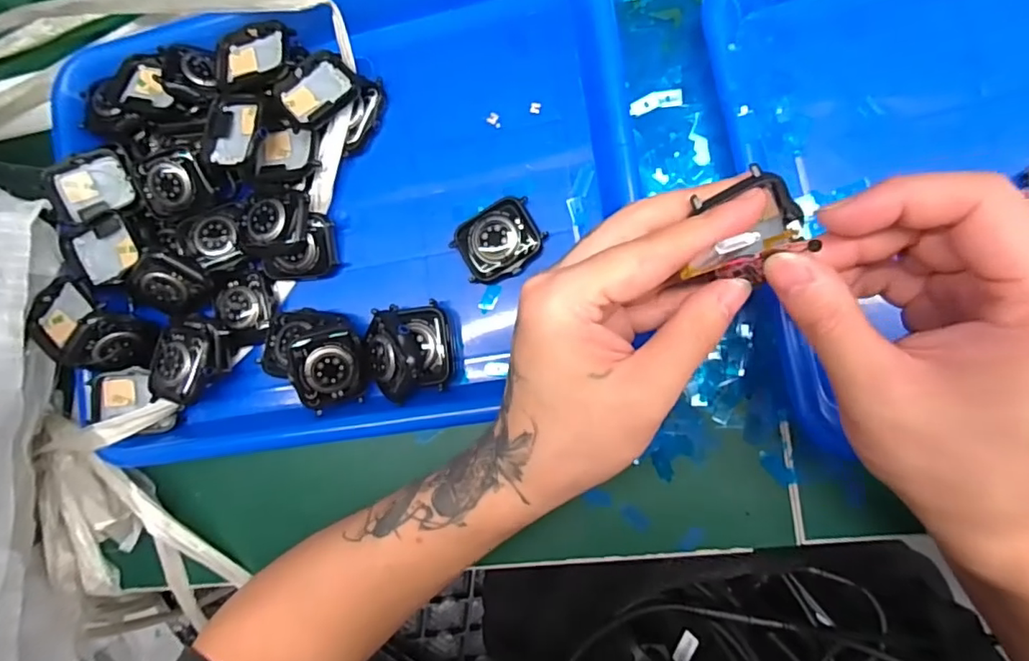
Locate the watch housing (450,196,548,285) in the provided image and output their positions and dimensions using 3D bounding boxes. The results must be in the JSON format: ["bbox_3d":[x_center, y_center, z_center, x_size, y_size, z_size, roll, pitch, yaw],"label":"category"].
[{"bbox_3d":[-0.008,-0.048,0.306,0.045,0.014,0.037,-34,82,7],"label":"watch housing"}]

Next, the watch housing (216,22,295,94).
[{"bbox_3d":[-0.145,-0.155,0.315,0.043,0.013,0.035,-6,87,10],"label":"watch housing"}]

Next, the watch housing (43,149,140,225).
[{"bbox_3d":[-0.247,-0.085,0.328,0.042,0.017,0.034,-29,106,-19],"label":"watch housing"}]

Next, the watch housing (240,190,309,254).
[{"bbox_3d":[-0.137,-0.062,0.314,0.041,0.013,0.032,-2,87,10],"label":"watch housing"}]

